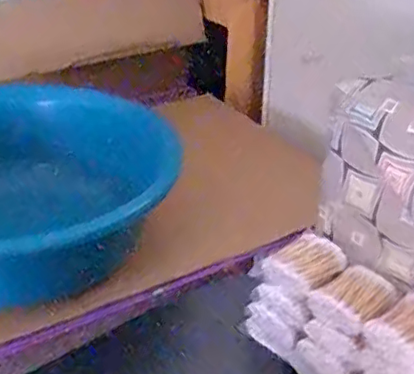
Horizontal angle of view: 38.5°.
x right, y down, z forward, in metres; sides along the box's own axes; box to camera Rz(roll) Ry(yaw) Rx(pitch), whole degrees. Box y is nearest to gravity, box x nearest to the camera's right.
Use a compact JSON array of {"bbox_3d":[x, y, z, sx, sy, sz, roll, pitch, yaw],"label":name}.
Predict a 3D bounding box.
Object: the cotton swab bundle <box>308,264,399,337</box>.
[{"bbox_3d":[0.144,0.106,0.563,0.074,0.023,0.060,-24,39,-34],"label":"cotton swab bundle"}]

